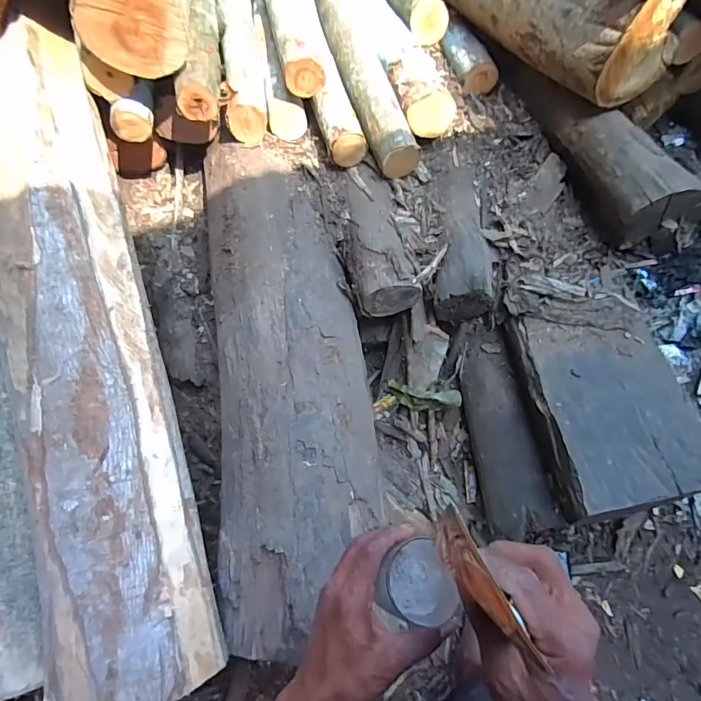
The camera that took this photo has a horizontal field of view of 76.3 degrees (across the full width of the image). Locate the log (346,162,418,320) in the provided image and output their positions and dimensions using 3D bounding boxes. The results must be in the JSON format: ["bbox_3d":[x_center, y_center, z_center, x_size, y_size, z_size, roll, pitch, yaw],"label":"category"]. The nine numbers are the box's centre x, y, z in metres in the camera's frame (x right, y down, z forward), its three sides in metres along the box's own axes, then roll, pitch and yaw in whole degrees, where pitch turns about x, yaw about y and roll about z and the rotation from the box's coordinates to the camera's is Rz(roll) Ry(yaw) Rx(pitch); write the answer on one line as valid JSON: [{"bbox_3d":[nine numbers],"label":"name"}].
[{"bbox_3d":[0.059,-0.288,1.174,0.156,0.132,0.365,-12,65,-6],"label":"log"}]

